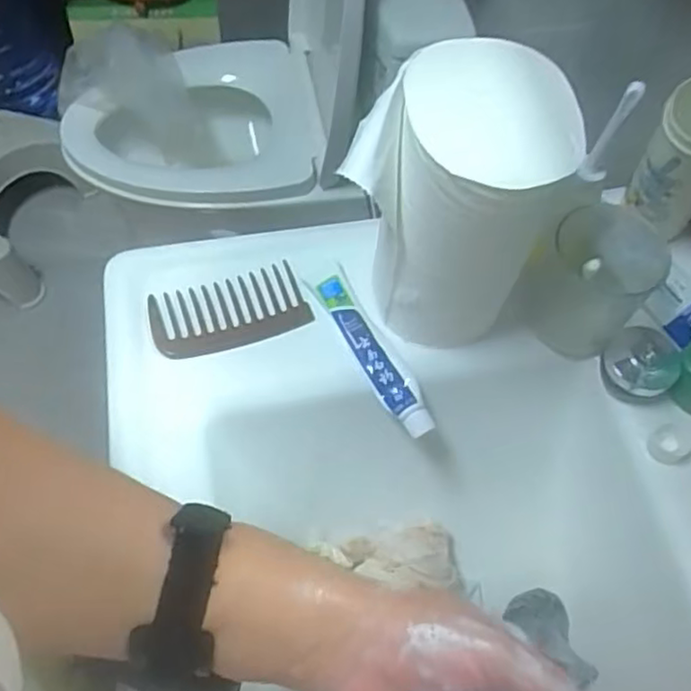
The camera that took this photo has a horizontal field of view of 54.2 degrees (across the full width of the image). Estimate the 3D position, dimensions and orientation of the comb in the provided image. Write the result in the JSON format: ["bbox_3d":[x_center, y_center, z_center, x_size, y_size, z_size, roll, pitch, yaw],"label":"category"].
[{"bbox_3d":[-0.092,-0.025,0.529,0.118,0.004,0.065,-16,63,-12],"label":"comb"}]

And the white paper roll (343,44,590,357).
[{"bbox_3d":[0.073,-0.090,0.459,0.109,0.183,0.116,1,61,-2],"label":"white paper roll"}]

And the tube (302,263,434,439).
[{"bbox_3d":[0.021,0.003,0.512,0.030,0.017,0.144,-26,65,-16],"label":"tube"}]

